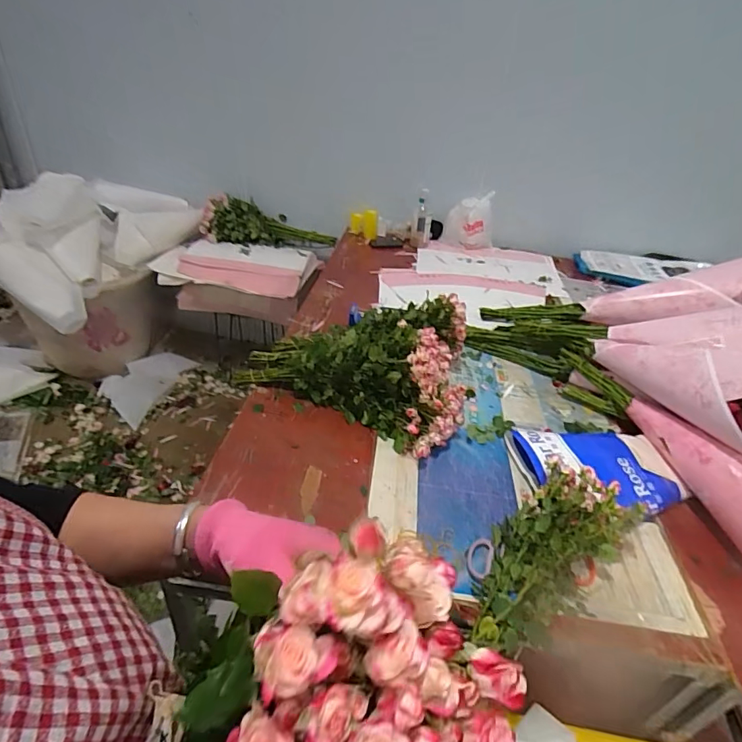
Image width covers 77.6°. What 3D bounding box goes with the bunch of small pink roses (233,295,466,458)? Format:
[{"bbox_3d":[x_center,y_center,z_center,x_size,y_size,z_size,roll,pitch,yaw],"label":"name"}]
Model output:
[{"bbox_3d":[-0.029,-0.035,1.134,0.536,0.187,0.404,12,35,7],"label":"bunch of small pink roses"}]

